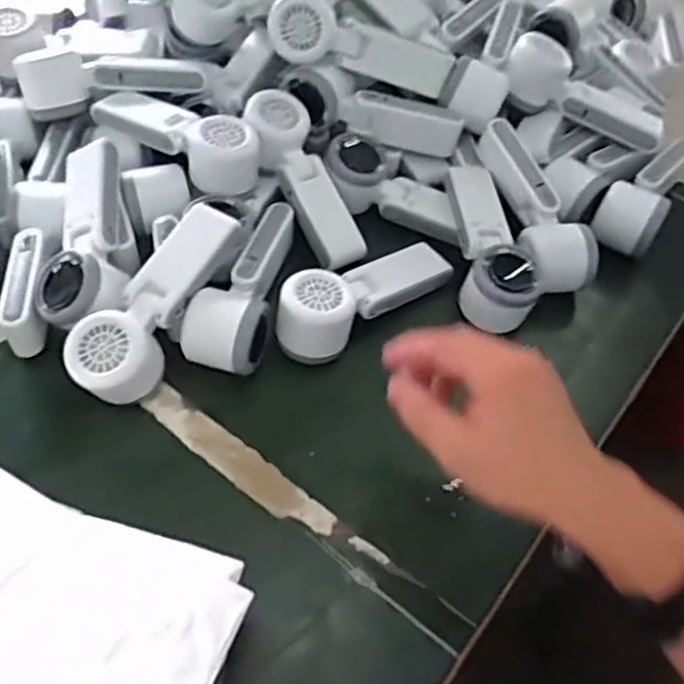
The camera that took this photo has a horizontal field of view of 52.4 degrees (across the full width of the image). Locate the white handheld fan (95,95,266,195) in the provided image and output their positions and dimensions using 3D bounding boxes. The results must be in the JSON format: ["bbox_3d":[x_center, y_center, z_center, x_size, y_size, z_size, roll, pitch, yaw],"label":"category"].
[{"bbox_3d":[-0.144,-0.187,0.624,0.160,0.050,0.069,34,58,20],"label":"white handheld fan"}]

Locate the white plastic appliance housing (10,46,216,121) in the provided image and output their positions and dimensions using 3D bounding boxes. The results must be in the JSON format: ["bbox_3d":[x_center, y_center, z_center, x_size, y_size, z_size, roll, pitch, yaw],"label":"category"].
[{"bbox_3d":[-0.208,-0.246,0.649,0.173,0.046,0.058,1,53,-3],"label":"white plastic appliance housing"}]

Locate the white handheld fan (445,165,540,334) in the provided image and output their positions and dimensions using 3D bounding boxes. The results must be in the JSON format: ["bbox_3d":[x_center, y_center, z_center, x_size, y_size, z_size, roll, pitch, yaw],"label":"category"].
[{"bbox_3d":[0.129,-0.090,0.617,0.062,0.053,0.174,-1,53,-5],"label":"white handheld fan"}]

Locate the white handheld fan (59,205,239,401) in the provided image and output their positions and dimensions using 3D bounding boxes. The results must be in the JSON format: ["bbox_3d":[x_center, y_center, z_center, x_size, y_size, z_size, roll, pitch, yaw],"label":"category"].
[{"bbox_3d":[-0.137,-0.028,0.524,0.054,0.066,0.164,28,57,16],"label":"white handheld fan"}]

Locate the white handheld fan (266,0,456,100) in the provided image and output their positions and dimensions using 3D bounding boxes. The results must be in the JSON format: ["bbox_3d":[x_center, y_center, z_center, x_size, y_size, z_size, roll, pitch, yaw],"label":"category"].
[{"bbox_3d":[0.017,-0.271,0.632,0.170,0.051,0.047,12,51,-18],"label":"white handheld fan"}]

